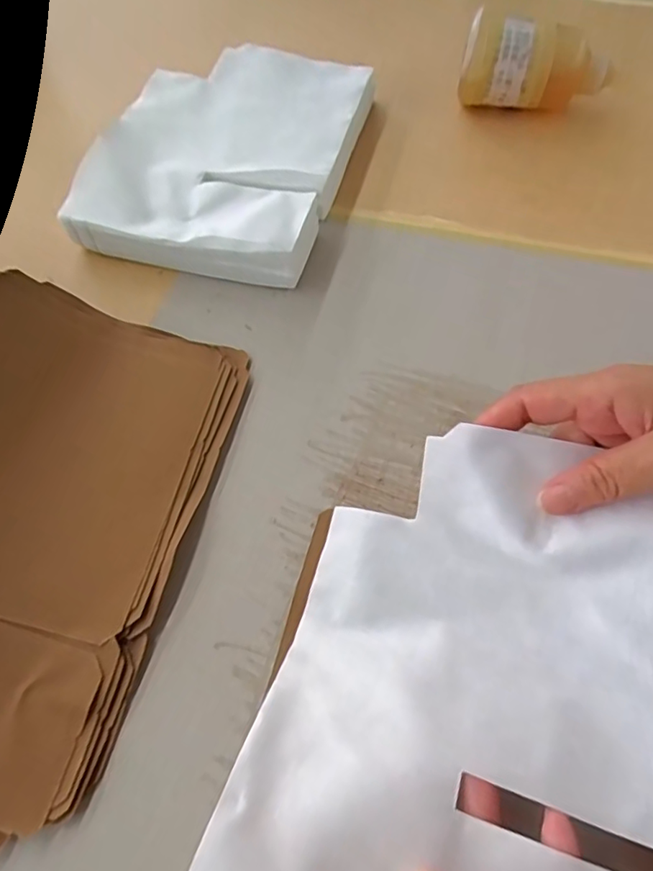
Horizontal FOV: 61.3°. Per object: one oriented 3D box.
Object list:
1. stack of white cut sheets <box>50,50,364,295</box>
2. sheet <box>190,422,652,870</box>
[{"bbox_3d":[-0.073,-0.223,0.435,0.171,0.044,0.228,12,62,9],"label":"stack of white cut sheets"},{"bbox_3d":[0.067,0.100,0.235,0.167,0.050,0.207,14,62,10],"label":"sheet"}]

